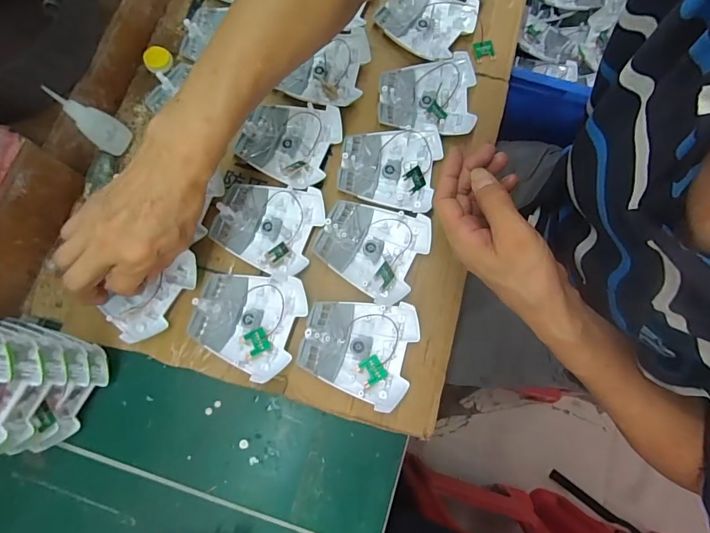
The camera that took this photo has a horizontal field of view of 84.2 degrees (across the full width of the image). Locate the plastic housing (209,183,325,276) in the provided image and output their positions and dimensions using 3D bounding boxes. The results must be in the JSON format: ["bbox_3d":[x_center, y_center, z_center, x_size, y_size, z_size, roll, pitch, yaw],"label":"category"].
[{"bbox_3d":[-0.094,-0.044,0.417,0.108,0.017,0.092,14,78,2],"label":"plastic housing"}]

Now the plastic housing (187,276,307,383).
[{"bbox_3d":[-0.109,0.050,0.391,0.108,0.020,0.097,17,78,3],"label":"plastic housing"}]

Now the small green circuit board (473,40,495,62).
[{"bbox_3d":[0.158,-0.263,0.479,0.024,0.006,0.024,-18,79,-4],"label":"small green circuit board"}]

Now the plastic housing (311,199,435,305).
[{"bbox_3d":[0.018,-0.024,0.415,0.107,0.017,0.097,28,79,5],"label":"plastic housing"}]

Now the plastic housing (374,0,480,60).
[{"bbox_3d":[0.083,-0.298,0.478,0.111,0.017,0.090,27,79,5],"label":"plastic housing"}]

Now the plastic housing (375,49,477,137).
[{"bbox_3d":[0.083,-0.197,0.452,0.108,0.017,0.094,3,78,0],"label":"plastic housing"}]

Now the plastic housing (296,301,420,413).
[{"bbox_3d":[0.003,0.077,0.388,0.107,0.022,0.095,17,78,3],"label":"plastic housing"}]

